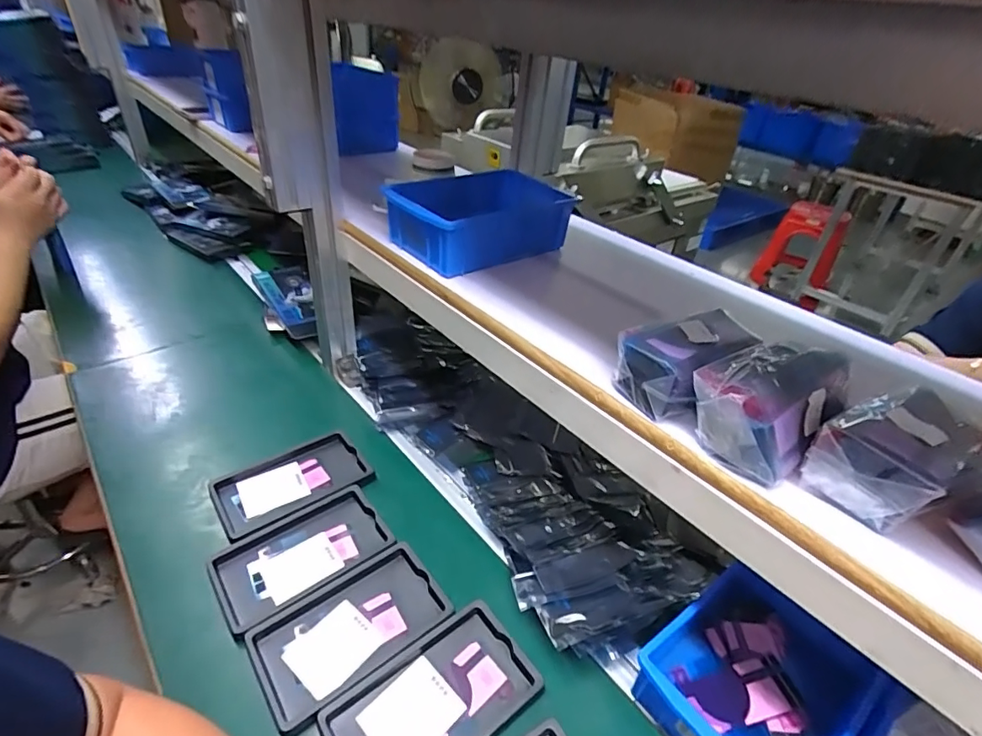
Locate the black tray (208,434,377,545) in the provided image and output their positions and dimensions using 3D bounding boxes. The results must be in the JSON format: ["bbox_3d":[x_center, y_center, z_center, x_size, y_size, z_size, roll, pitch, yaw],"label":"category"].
[{"bbox_3d":[-0.227,0.132,0.578,0.158,0.015,0.096,-19,43,-31],"label":"black tray"}]

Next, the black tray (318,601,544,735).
[{"bbox_3d":[-0.046,0.268,0.403,0.157,0.015,0.093,-22,44,-33],"label":"black tray"}]

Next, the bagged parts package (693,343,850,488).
[{"bbox_3d":[0.189,0.021,0.344,0.102,0.058,0.073,-25,46,-36],"label":"bagged parts package"}]

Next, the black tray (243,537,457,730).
[{"bbox_3d":[-0.125,0.231,0.450,0.155,0.013,0.096,-22,44,-34],"label":"black tray"}]

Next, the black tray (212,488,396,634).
[{"bbox_3d":[-0.188,0.186,0.505,0.157,0.012,0.097,-22,44,-34],"label":"black tray"}]

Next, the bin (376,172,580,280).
[{"bbox_3d":[-0.018,-0.173,0.580,0.191,0.061,0.128,-24,45,-35],"label":"bin"}]

